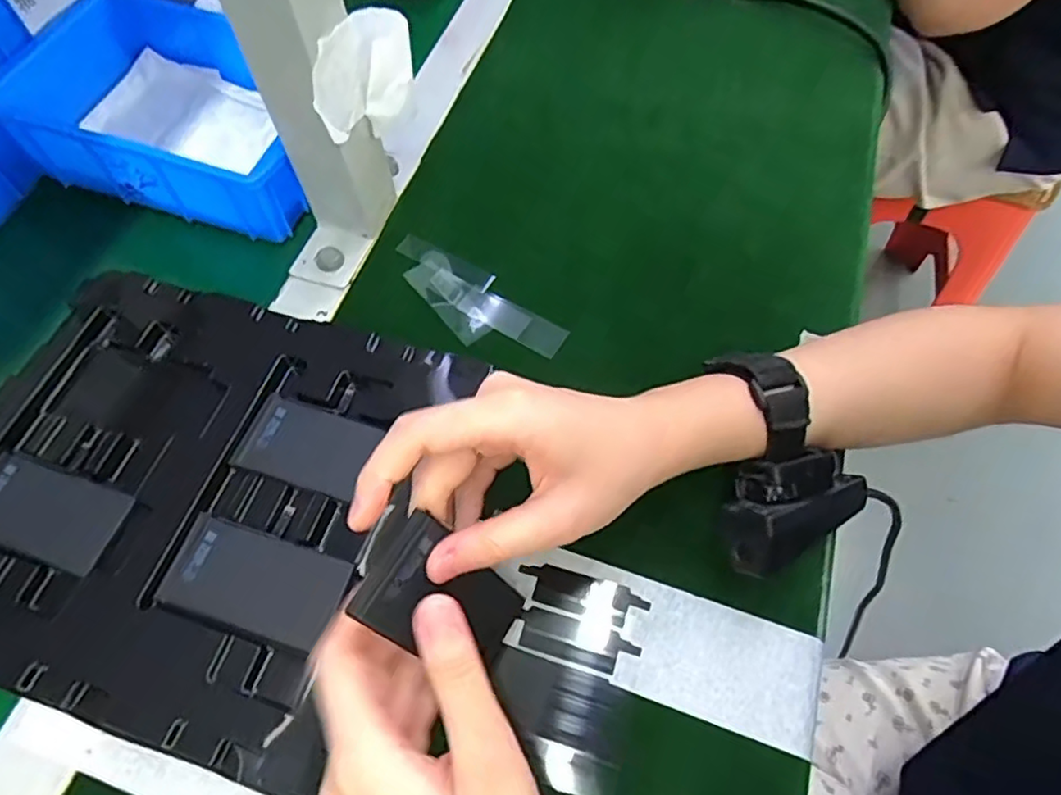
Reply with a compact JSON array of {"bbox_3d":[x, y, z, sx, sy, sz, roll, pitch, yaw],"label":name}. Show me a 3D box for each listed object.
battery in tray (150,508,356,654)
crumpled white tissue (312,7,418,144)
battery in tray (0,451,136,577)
[{"bbox_3d":[-0.134,0.088,0.311,0.085,0.004,0.044,15,63,9],"label":"battery in tray"},{"bbox_3d":[-0.086,-0.163,0.342,0.026,0.064,0.063,16,63,10],"label":"crumpled white tissue"},{"bbox_3d":[-0.254,0.058,0.333,0.090,0.005,0.044,16,63,10],"label":"battery in tray"}]

